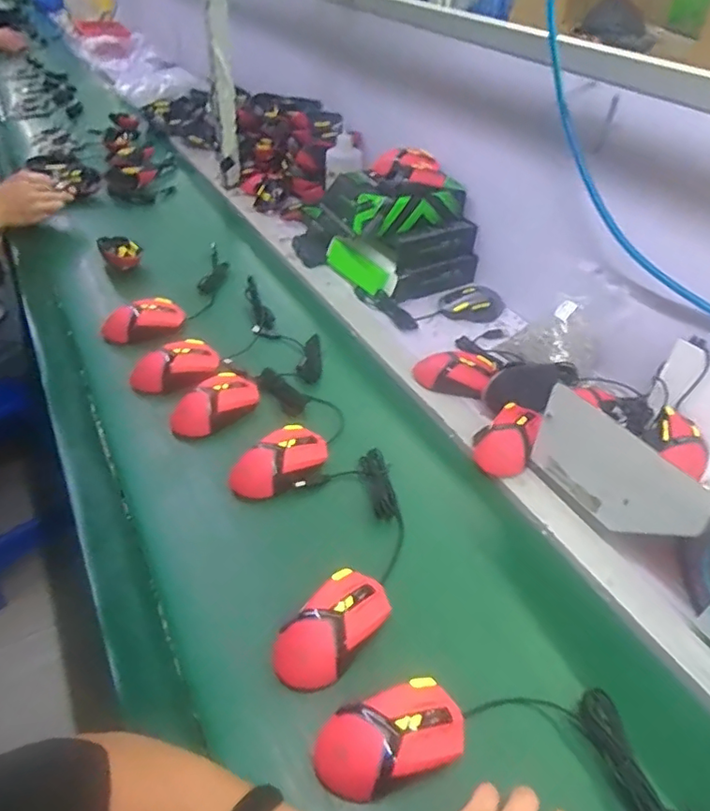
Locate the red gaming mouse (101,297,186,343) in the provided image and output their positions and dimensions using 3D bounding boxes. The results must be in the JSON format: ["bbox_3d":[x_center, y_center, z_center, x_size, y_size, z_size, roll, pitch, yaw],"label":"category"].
[{"bbox_3d":[-0.331,-0.136,0.868,0.124,0.044,0.059,-19,47,-23],"label":"red gaming mouse"}]

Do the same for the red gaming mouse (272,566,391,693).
[{"bbox_3d":[-0.019,0.204,0.514,0.119,0.040,0.065,-32,53,-33],"label":"red gaming mouse"}]

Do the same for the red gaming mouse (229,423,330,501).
[{"bbox_3d":[-0.086,0.066,0.657,0.121,0.039,0.069,-30,52,-31],"label":"red gaming mouse"}]

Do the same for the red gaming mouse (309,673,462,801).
[{"bbox_3d":[0.030,0.266,0.447,0.122,0.042,0.070,-8,43,-12],"label":"red gaming mouse"}]

